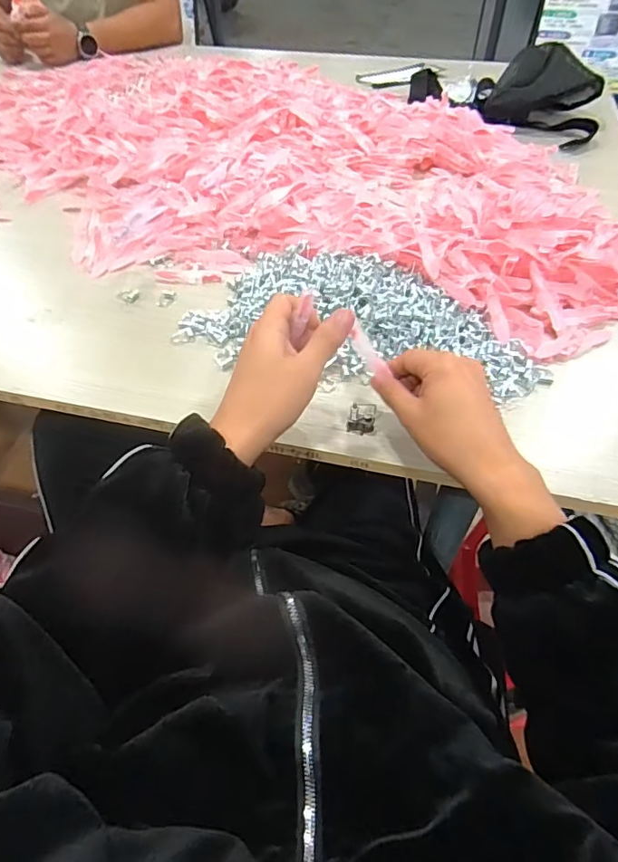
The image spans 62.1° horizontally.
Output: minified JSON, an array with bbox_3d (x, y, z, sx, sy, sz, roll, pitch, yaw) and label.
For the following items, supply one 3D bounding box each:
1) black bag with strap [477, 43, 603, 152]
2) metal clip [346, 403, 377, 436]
[{"bbox_3d":[0.409,-0.601,0.913,0.207,0.078,0.228,17,52,13],"label":"black bag with strap"},{"bbox_3d":[0.046,-0.013,0.446,0.023,0.024,0.019,9,50,7],"label":"metal clip"}]

